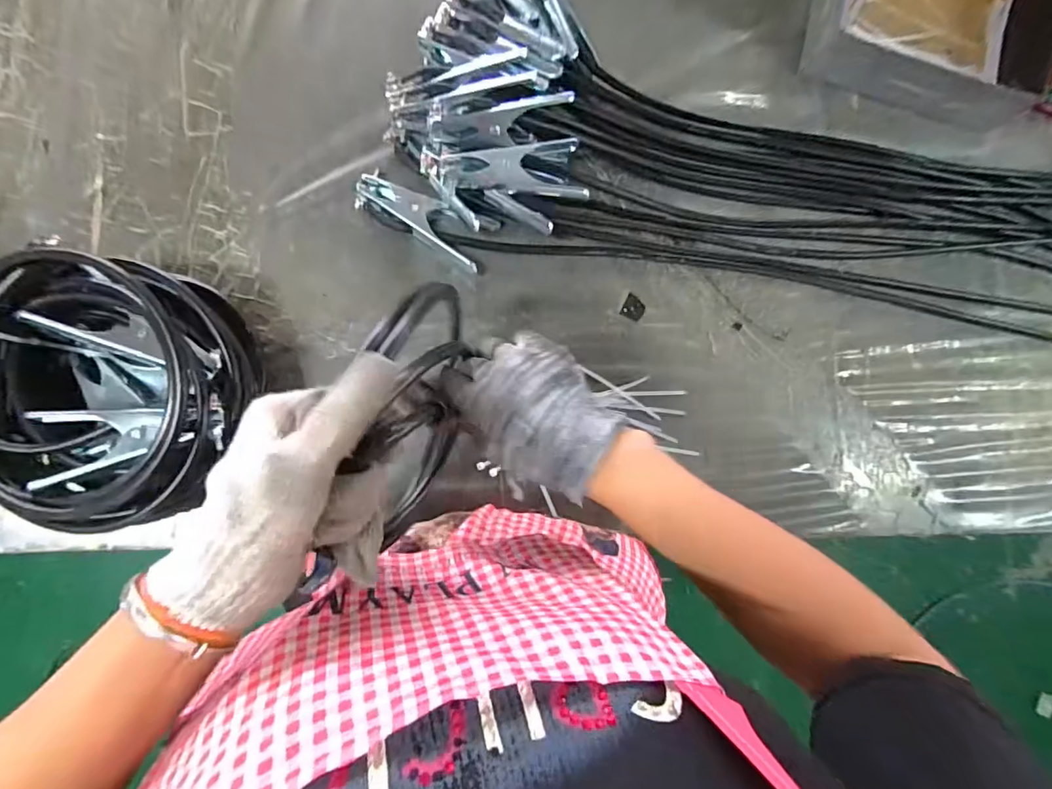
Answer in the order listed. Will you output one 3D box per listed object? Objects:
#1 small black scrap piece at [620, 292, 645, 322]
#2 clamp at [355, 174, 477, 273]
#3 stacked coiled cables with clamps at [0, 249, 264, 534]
[{"bbox_3d":[0.112,-0.090,0.535,0.023,0.004,0.024,26,84,-5],"label":"small black scrap piece"},{"bbox_3d":[-0.098,-0.174,0.505,0.132,0.023,0.053,28,84,-5],"label":"clamp"},{"bbox_3d":[-0.339,-0.011,0.423,0.172,0.106,0.190,35,83,-4],"label":"stacked coiled cables with clamps"}]

